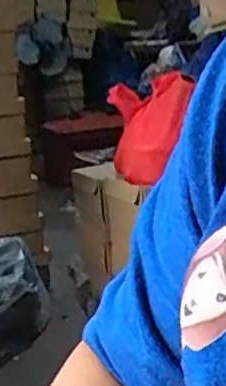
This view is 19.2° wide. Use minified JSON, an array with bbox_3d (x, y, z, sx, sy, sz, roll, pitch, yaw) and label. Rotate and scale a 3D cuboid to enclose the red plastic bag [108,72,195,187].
[{"bbox_3d":[0.070,-0.121,1.207,0.125,0.176,0.137,-6,13,-10],"label":"red plastic bag"}]

